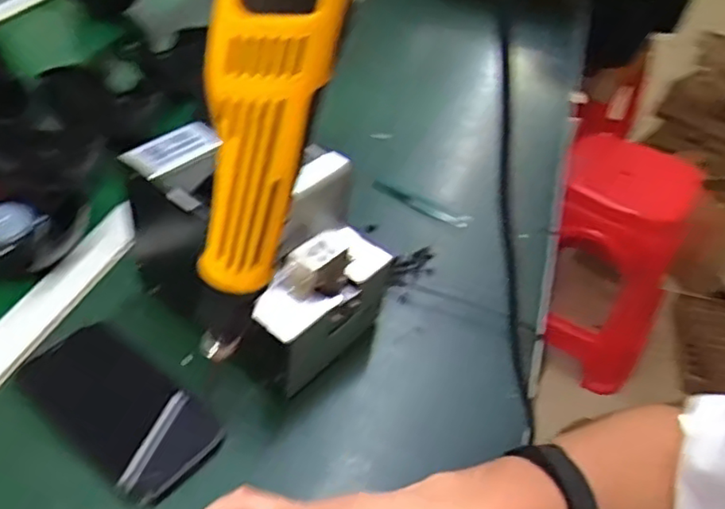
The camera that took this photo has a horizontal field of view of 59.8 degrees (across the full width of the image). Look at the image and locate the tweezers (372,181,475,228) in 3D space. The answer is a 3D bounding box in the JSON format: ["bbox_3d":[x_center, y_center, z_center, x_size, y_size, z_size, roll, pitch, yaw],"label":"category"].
[{"bbox_3d":[0.062,-0.059,0.692,0.122,0.010,0.019,27,44,22],"label":"tweezers"}]

